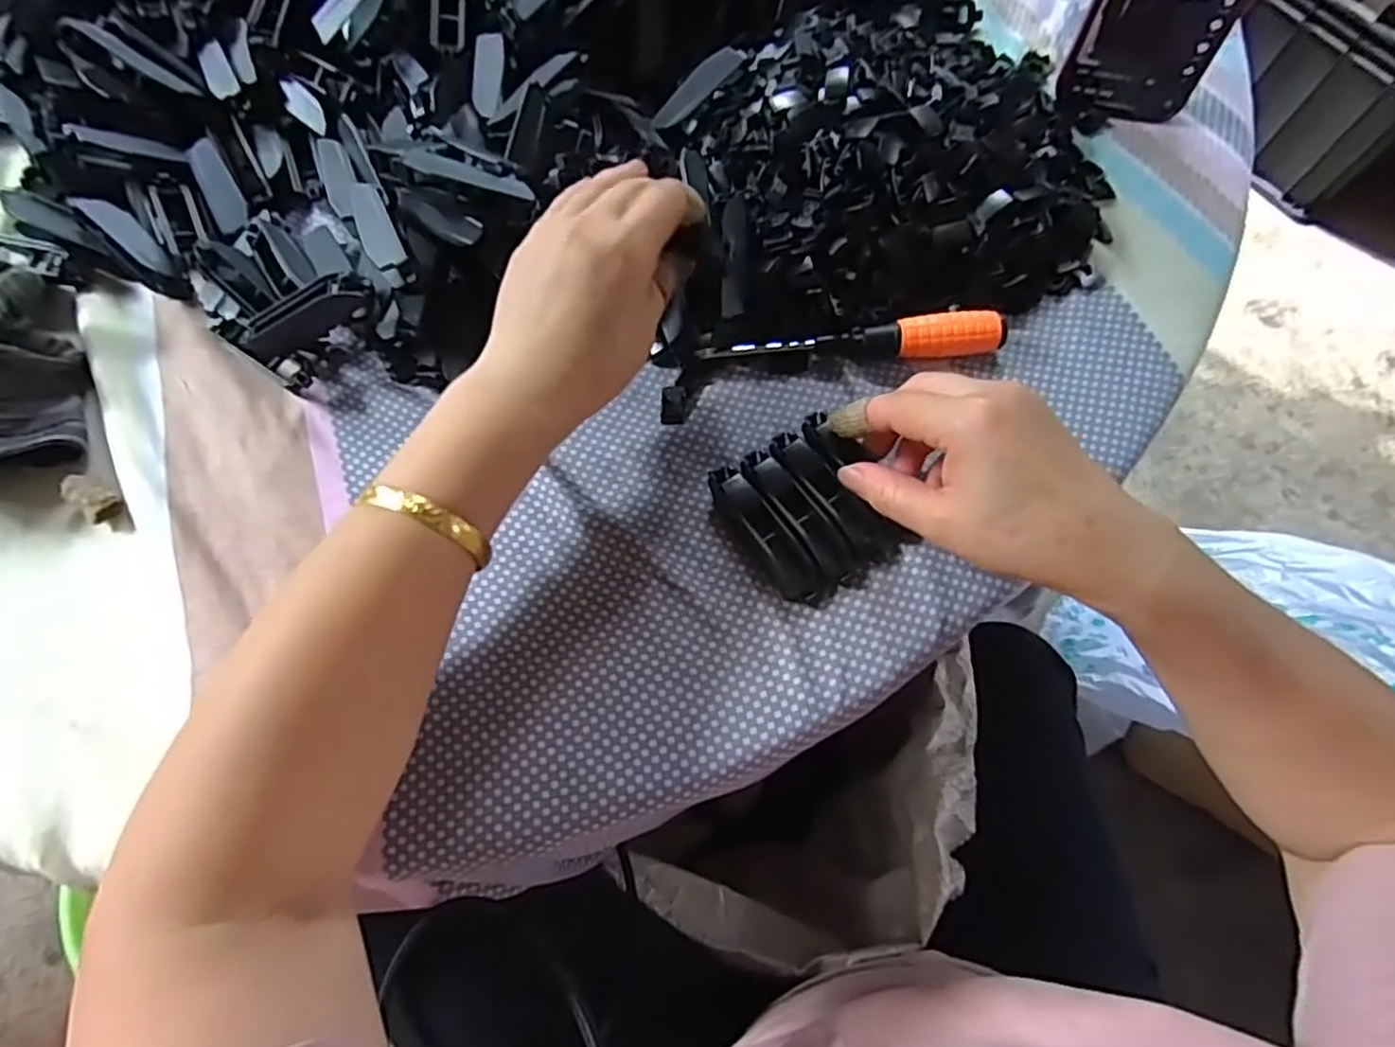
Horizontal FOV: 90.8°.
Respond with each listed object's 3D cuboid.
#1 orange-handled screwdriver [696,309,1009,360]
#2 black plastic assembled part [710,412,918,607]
[{"bbox_3d":[0.081,-0.091,0.359,0.153,0.020,0.021,-5,67,-1],"label":"orange-handled screwdriver"},{"bbox_3d":[0.053,-0.006,0.328,0.069,0.019,0.077,-28,70,-10],"label":"black plastic assembled part"}]

